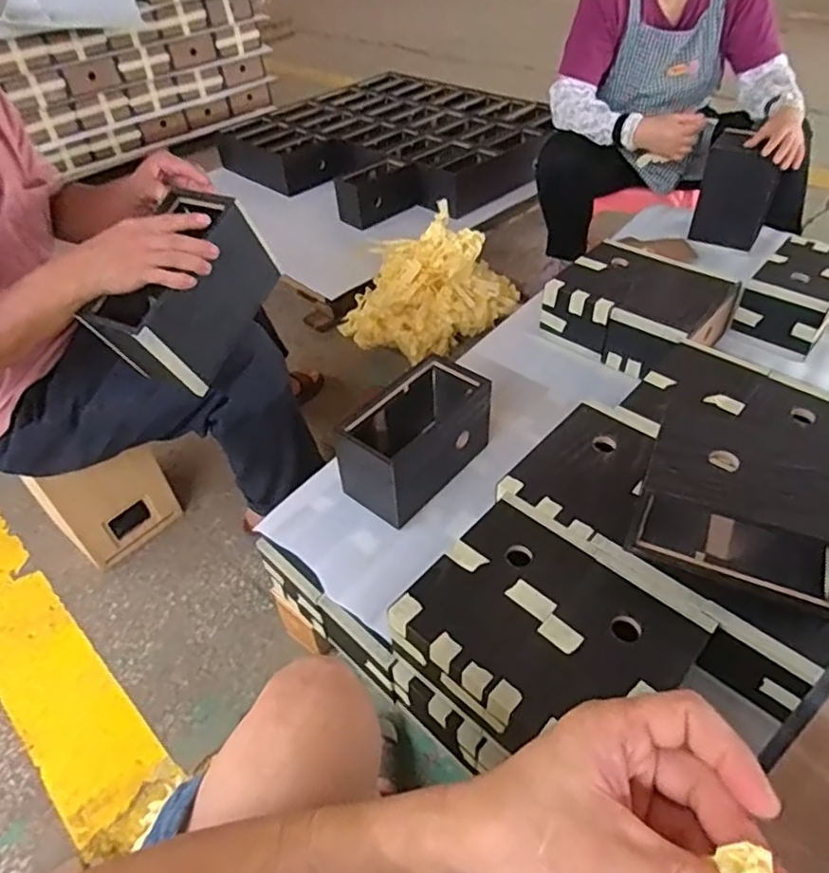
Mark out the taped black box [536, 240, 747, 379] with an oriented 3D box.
[{"bbox_3d":[0.411,-0.242,1.133,0.272,0.107,0.259,33,57,32],"label":"taped black box"}]

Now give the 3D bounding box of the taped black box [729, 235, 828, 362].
[{"bbox_3d":[0.716,-0.261,1.140,0.140,0.109,0.251,32,56,31],"label":"taped black box"}]

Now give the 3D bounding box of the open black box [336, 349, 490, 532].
[{"bbox_3d":[0.001,0.003,0.907,0.122,0.125,0.223,28,54,29],"label":"open black box"}]

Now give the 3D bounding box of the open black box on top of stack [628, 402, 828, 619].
[{"bbox_3d":[0.355,0.082,0.653,0.207,0.116,0.126,20,51,24],"label":"open black box on top of stack"}]

